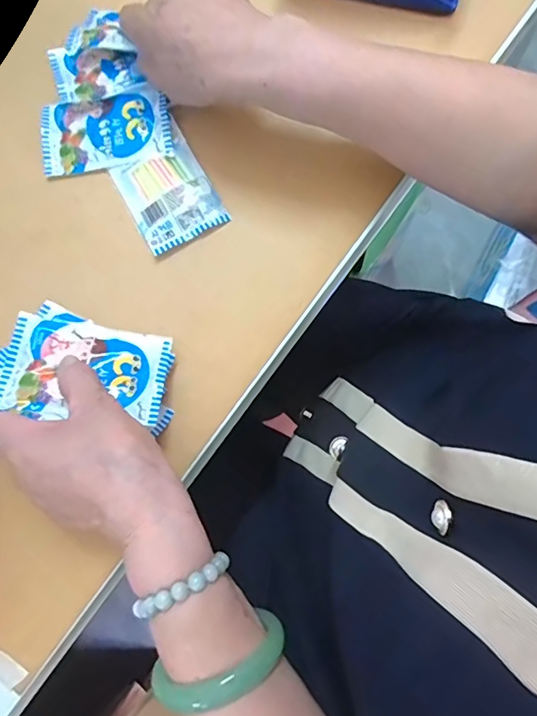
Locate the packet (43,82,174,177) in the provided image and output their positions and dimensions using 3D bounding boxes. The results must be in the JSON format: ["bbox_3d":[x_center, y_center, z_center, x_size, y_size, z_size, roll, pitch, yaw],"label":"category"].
[{"bbox_3d":[-0.129,-0.180,0.398,0.099,0.013,0.058,-9,80,-2],"label":"packet"}]

